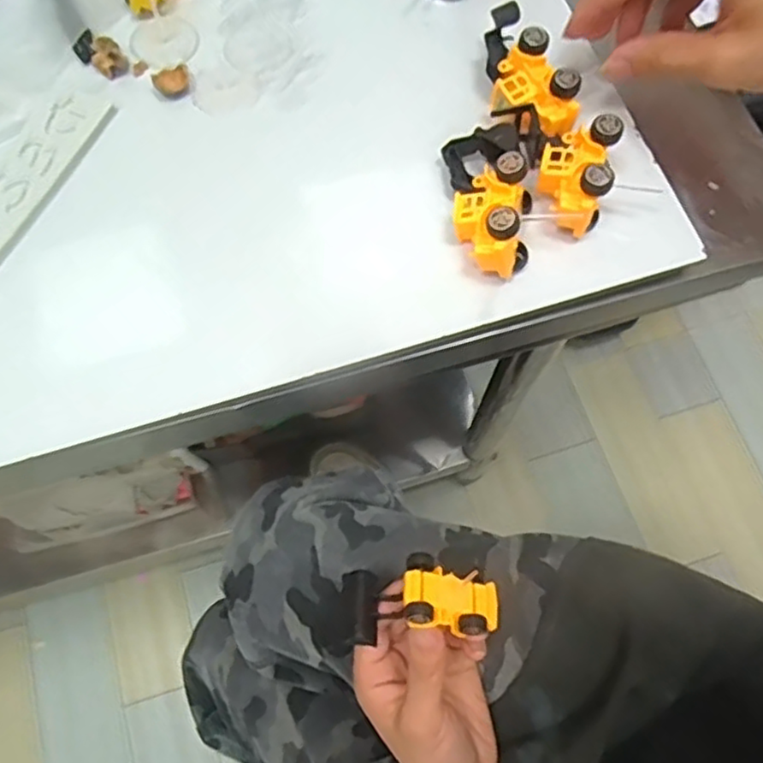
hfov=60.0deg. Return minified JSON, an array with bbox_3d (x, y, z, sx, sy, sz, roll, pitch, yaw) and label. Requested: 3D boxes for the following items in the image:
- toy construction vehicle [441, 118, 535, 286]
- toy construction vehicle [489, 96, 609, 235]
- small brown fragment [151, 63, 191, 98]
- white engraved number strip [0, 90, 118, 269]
[{"bbox_3d":[0.056,-0.095,0.328,0.039,0.034,0.080,-4,70,-3],"label":"toy construction vehicle"},{"bbox_3d":[0.097,-0.102,0.329,0.033,0.034,0.050,10,70,3],"label":"toy construction vehicle"},{"bbox_3d":[-0.116,-0.168,0.371,0.021,0.006,0.015,-34,74,-12],"label":"small brown fragment"},{"bbox_3d":[-0.191,-0.102,0.348,0.039,0.006,0.131,23,71,7],"label":"white engraved number strip"}]

